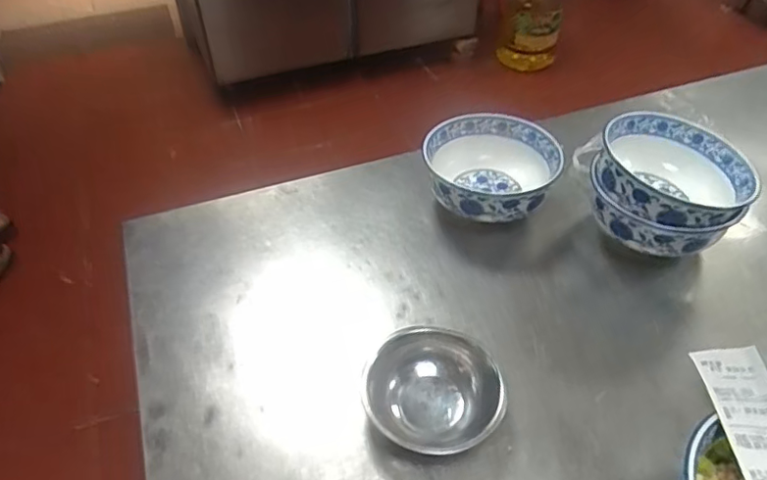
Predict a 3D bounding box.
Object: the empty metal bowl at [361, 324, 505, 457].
[{"bbox_3d":[0.047,0.144,0.541,0.124,0.045,0.126,0,44,0],"label":"empty metal bowl"}]

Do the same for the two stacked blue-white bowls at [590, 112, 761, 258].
[{"bbox_3d":[0.337,-0.055,0.688,0.165,0.116,0.160,23,49,23],"label":"two stacked blue-white bowls"}]

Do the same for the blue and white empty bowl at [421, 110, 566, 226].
[{"bbox_3d":[0.135,-0.084,0.745,0.157,0.086,0.156,0,44,0],"label":"blue and white empty bowl"}]

